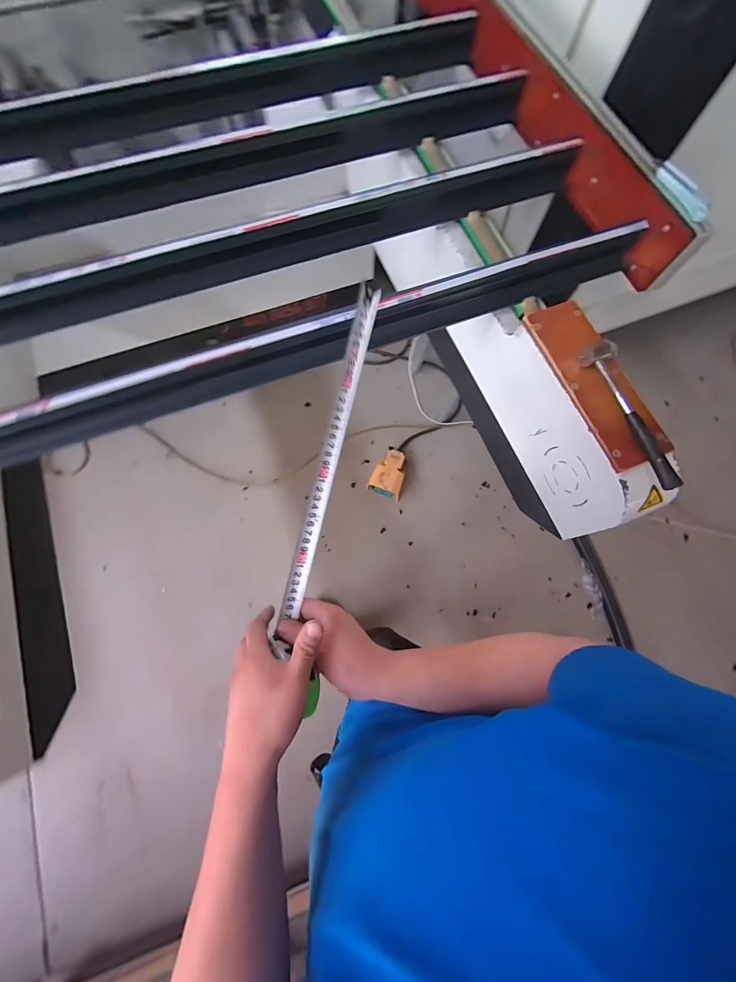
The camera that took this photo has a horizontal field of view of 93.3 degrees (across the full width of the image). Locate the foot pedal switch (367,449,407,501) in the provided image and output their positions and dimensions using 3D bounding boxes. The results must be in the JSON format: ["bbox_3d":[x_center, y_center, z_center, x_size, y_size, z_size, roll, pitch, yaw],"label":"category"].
[{"bbox_3d":[0.092,-0.082,1.499,0.144,0.111,0.203,17,74,4],"label":"foot pedal switch"}]

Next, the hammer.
[{"bbox_3d":[0.437,-0.130,0.564,0.055,0.043,0.264,-23,75,-8],"label":"hammer"}]

